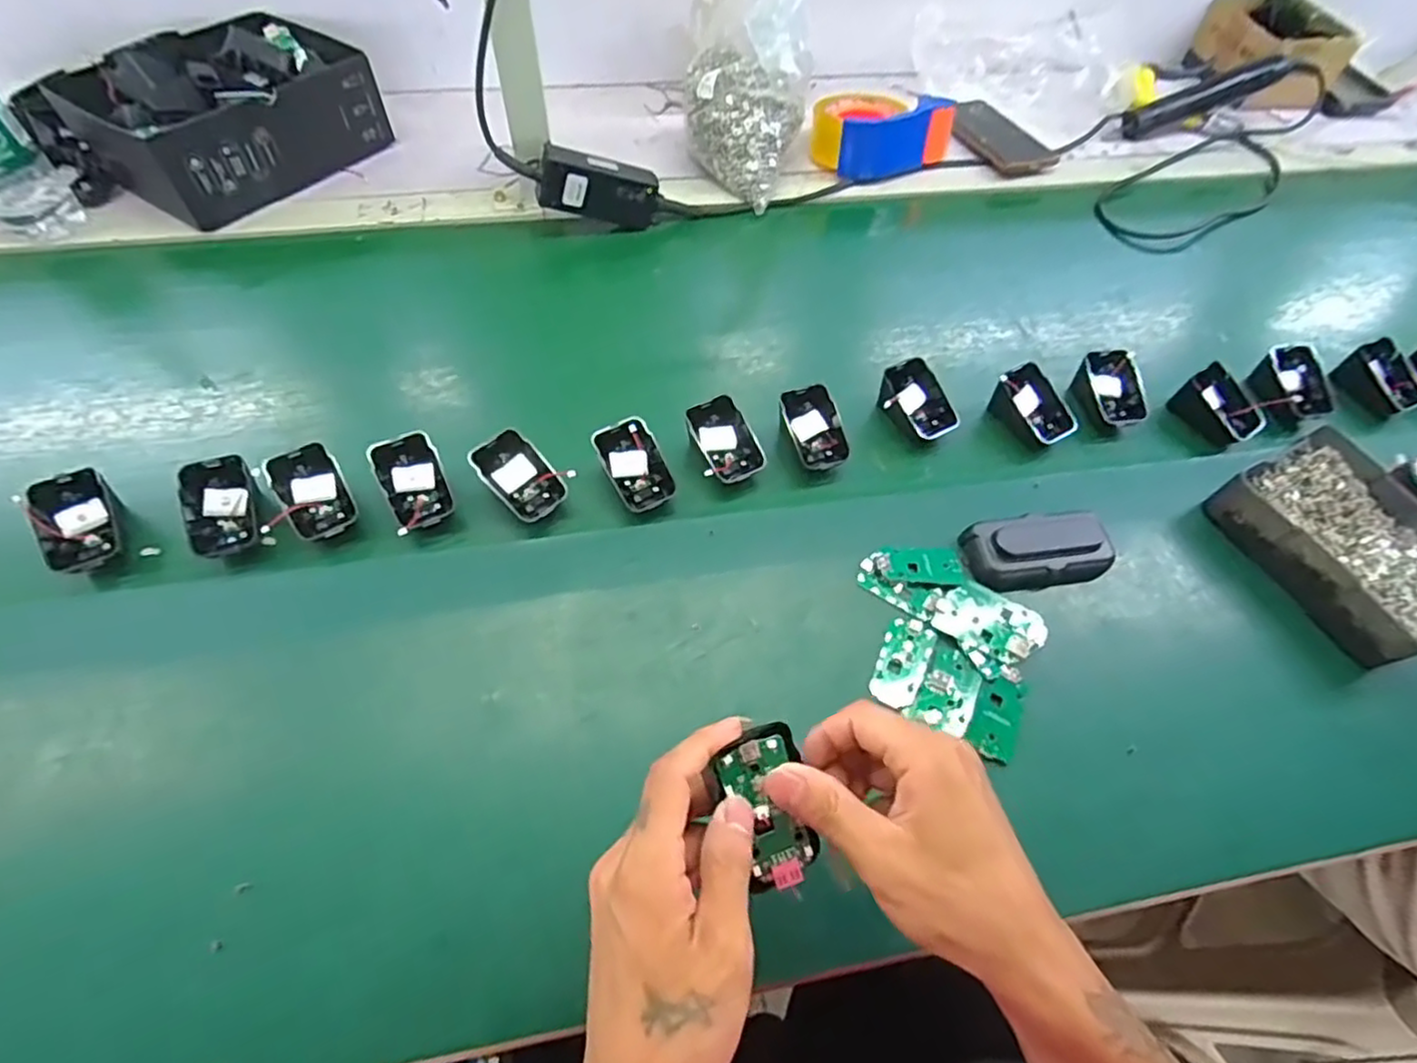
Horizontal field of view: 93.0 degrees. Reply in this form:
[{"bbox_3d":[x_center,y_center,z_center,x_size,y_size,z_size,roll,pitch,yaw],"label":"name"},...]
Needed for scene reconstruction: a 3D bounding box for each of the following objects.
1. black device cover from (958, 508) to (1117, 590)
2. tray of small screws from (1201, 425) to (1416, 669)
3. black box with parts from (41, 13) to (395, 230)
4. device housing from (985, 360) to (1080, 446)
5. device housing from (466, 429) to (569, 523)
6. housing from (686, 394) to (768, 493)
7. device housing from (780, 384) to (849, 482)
[{"bbox_3d":[0.245,0.011,0.497,0.107,0.026,0.053,-7,58,-8],"label":"black device cover"},{"bbox_3d":[0.482,0.007,0.505,0.120,0.048,0.155,-24,62,-18],"label":"tray of small screws"},{"bbox_3d":[-0.480,-0.432,0.699,0.157,0.094,0.257,34,62,17],"label":"black box with parts"},{"bbox_3d":[0.273,-0.103,0.568,0.050,0.041,0.066,-26,63,-19],"label":"device housing"},{"bbox_3d":[-0.141,-0.041,0.500,0.045,0.014,0.068,-41,100,-24],"label":"device housing"},{"bbox_3d":[0.013,-0.069,0.535,0.046,0.022,0.071,-25,84,-10],"label":"housing"},{"bbox_3d":[0.083,-0.082,0.541,0.047,0.022,0.068,-15,87,-14],"label":"device housing"}]

